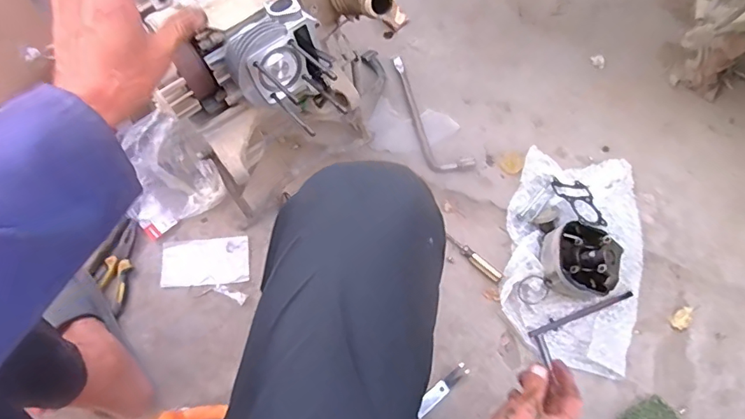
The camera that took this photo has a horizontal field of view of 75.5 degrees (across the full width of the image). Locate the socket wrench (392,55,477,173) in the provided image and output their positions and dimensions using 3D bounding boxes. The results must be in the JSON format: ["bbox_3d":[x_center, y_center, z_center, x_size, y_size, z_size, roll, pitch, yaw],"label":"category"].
[{"bbox_3d":[0.094,-0.175,0.923,0.074,0.022,0.266,-31,76,-8],"label":"socket wrench"}]

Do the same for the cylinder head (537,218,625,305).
[{"bbox_3d":[0.347,0.082,0.799,0.122,0.083,0.130,-26,73,-9],"label":"cylinder head"}]

